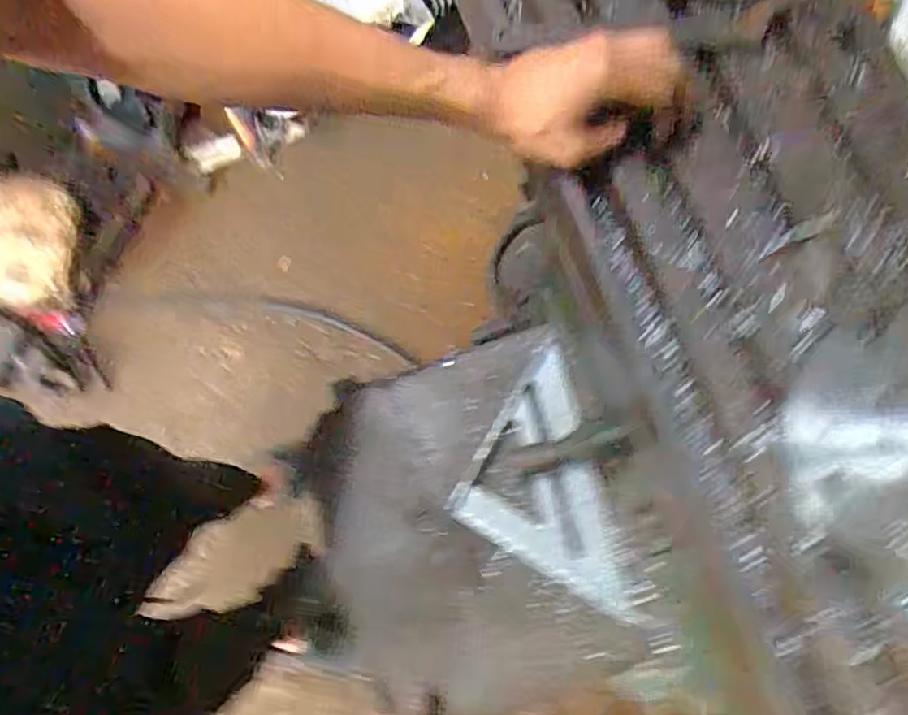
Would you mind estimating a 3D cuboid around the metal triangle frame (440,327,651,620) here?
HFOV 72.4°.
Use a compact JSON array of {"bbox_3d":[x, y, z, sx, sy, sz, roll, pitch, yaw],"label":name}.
[{"bbox_3d":[0.113,0.102,0.535,0.177,0.019,0.175,31,78,8],"label":"metal triangle frame"}]

